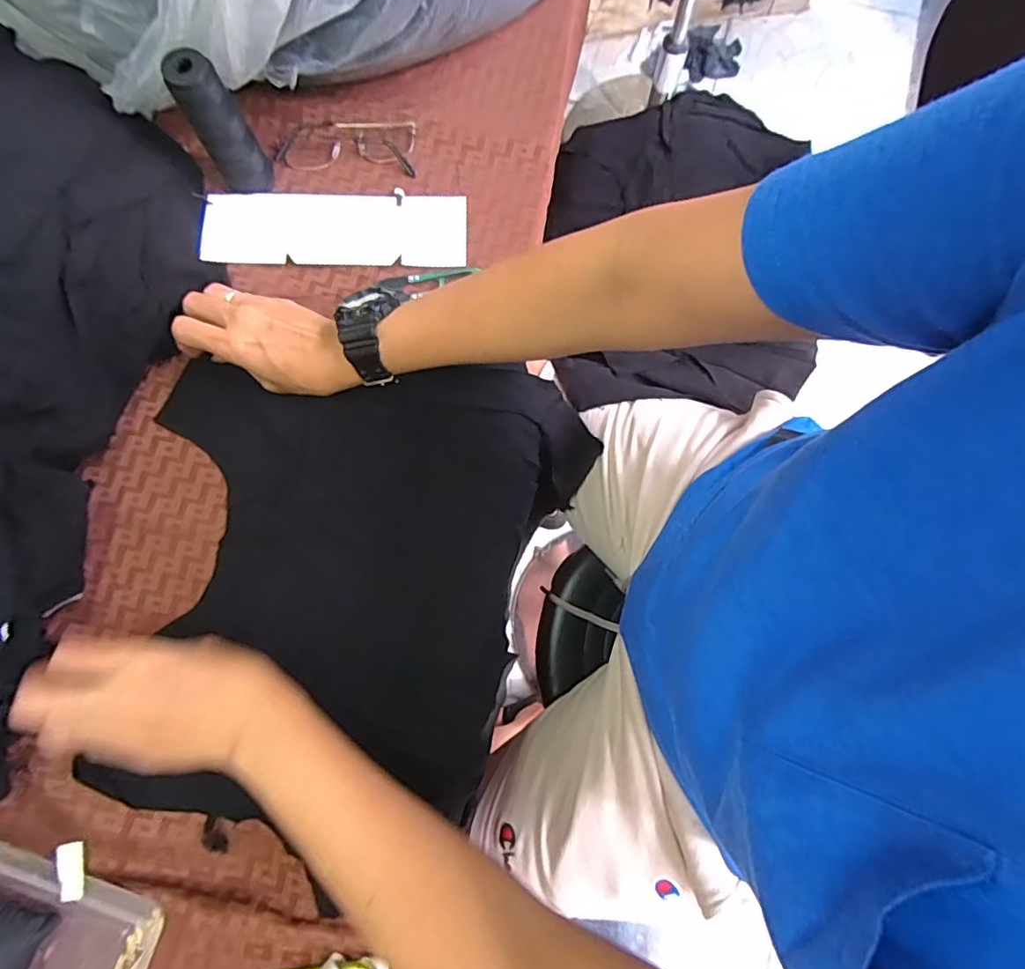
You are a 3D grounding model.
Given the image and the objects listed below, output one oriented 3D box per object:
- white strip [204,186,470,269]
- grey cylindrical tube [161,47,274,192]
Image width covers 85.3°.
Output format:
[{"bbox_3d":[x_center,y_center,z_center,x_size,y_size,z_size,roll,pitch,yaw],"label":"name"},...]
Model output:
[{"bbox_3d":[-0.160,-0.233,0.507,0.233,0.008,0.069,2,84,-1],"label":"white strip"},{"bbox_3d":[-0.237,-0.290,0.458,0.033,0.115,0.032,-6,79,0],"label":"grey cylindrical tube"}]

